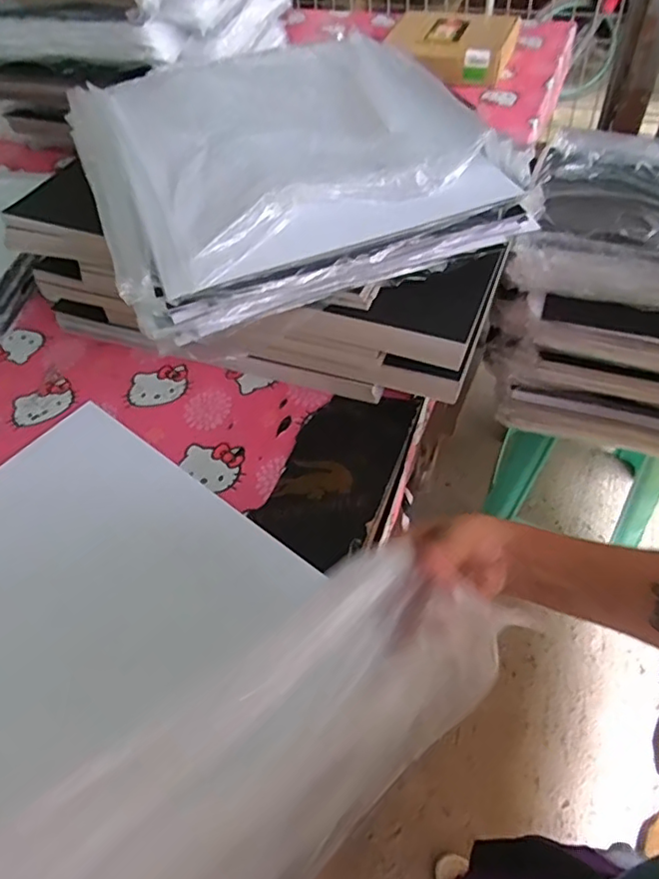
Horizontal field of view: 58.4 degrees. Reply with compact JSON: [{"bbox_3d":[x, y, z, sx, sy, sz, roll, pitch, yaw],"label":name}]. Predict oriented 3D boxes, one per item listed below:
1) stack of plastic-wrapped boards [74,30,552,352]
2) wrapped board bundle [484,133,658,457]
[{"bbox_3d":[-0.072,-0.366,0.738,0.441,0.074,0.530,-21,53,-11],"label":"stack of plastic-wrapped boards"},{"bbox_3d":[0.604,-0.292,1.068,0.520,0.263,0.584,15,55,16],"label":"wrapped board bundle"}]

